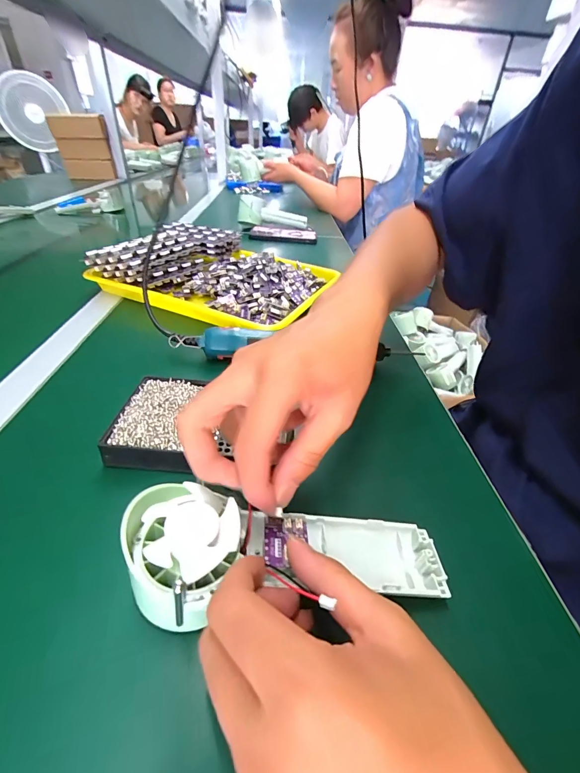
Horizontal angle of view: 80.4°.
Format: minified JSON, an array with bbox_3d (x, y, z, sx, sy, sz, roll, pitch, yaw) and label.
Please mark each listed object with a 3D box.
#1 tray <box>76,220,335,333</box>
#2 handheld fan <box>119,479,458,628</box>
[{"bbox_3d":[-0.105,-0.182,0.535,0.321,0.062,0.238,18,39,18],"label":"tray"},{"bbox_3d":[0.001,0.091,0.192,0.174,0.031,0.061,9,35,-17],"label":"handheld fan"}]

